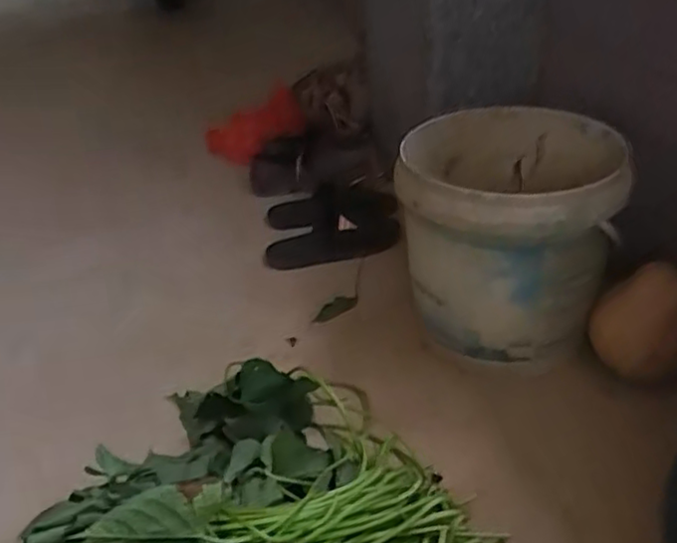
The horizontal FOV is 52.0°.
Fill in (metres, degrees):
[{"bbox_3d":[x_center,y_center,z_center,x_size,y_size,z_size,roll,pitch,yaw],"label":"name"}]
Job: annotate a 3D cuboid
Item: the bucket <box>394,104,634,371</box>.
[{"bbox_3d":[0.247,-0.048,1.040,0.300,0.303,0.293,-3,33,2],"label":"bucket"}]

